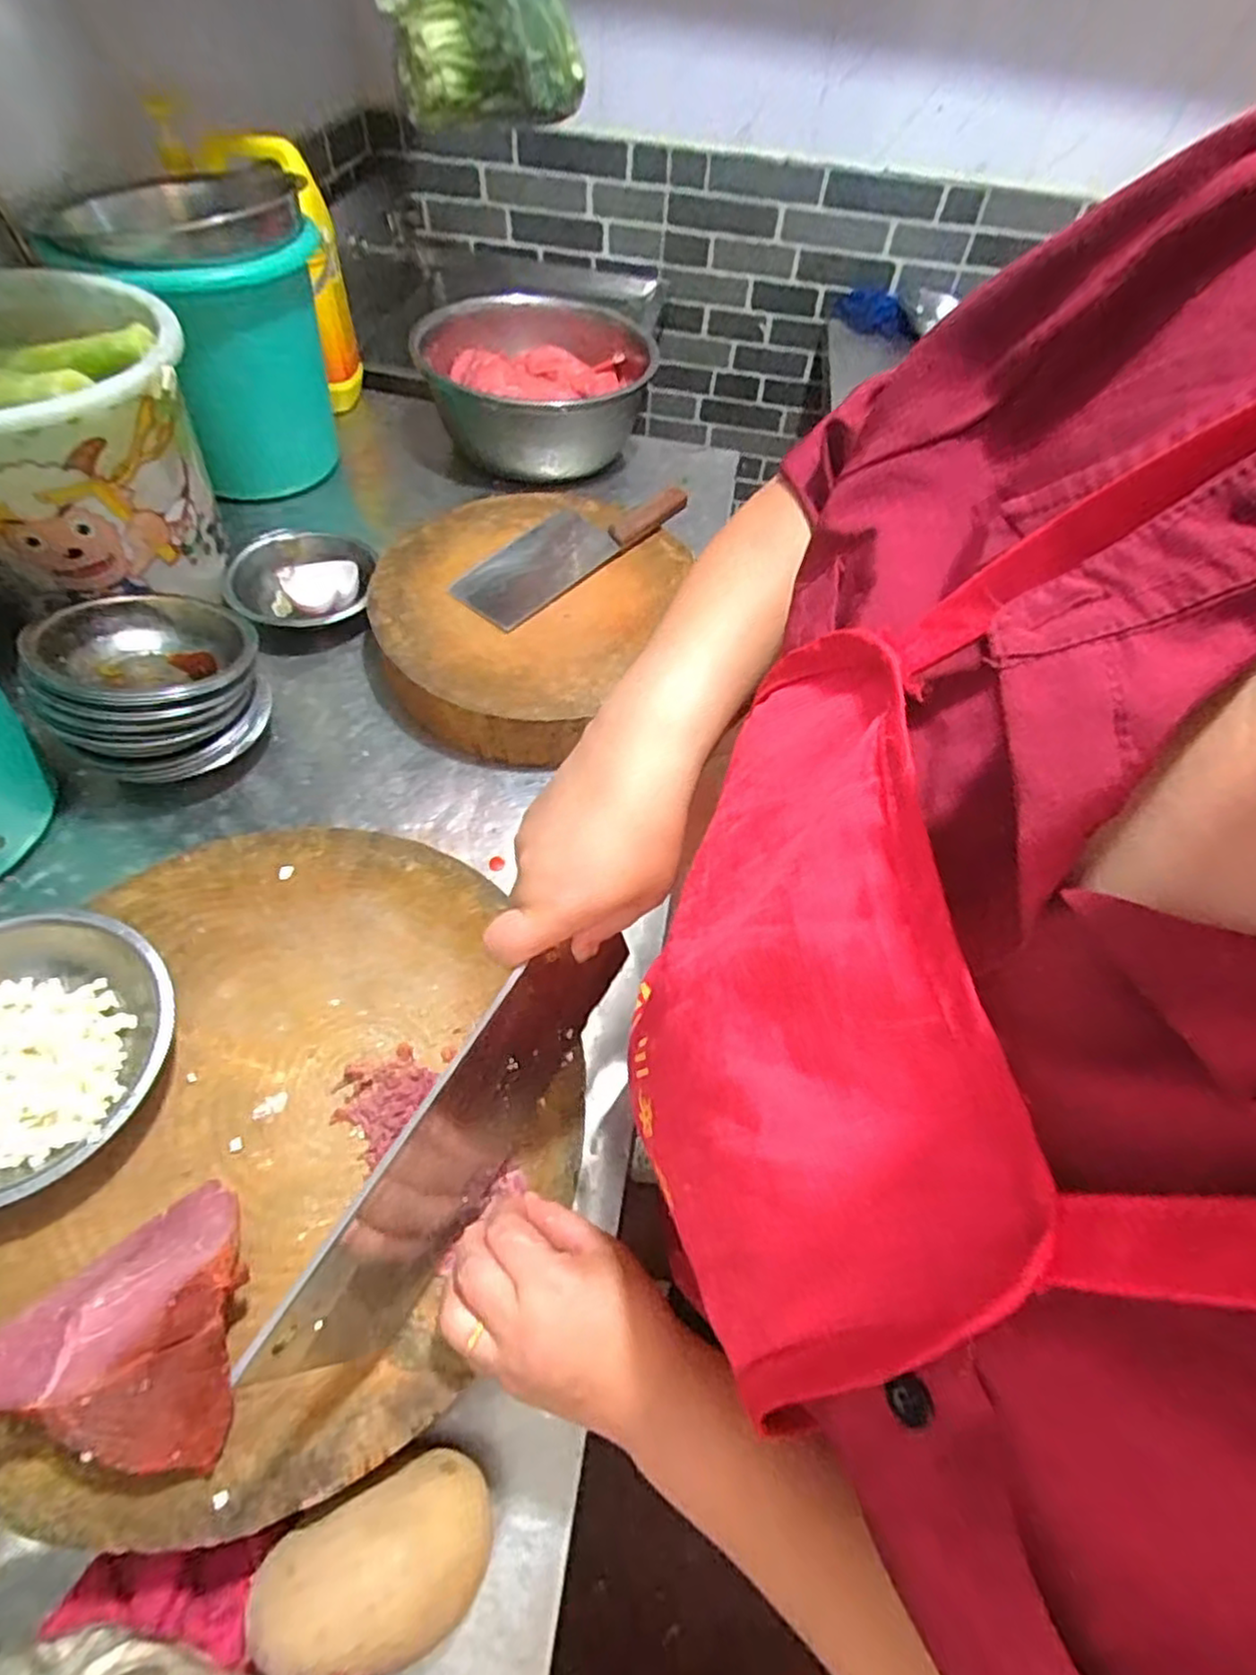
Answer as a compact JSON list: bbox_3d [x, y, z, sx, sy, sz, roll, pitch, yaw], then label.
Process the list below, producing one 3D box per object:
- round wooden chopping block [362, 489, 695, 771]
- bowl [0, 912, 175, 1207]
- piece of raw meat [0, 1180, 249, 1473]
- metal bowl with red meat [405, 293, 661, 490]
[{"bbox_3d":[-0.113,-0.254,0.774,0.301,0.090,0.368,23,57,11],"label":"round wooden chopping block"},{"bbox_3d":[-0.353,0.128,0.400,0.148,0.060,0.163,-1,56,-6],"label":"bowl"},{"bbox_3d":[-0.228,0.232,0.341,0.105,0.064,0.100,18,56,8],"label":"piece of raw meat"},{"bbox_3d":[-0.135,-0.666,1.015,0.321,0.135,0.379,-1,56,-5],"label":"metal bowl with red meat"}]

